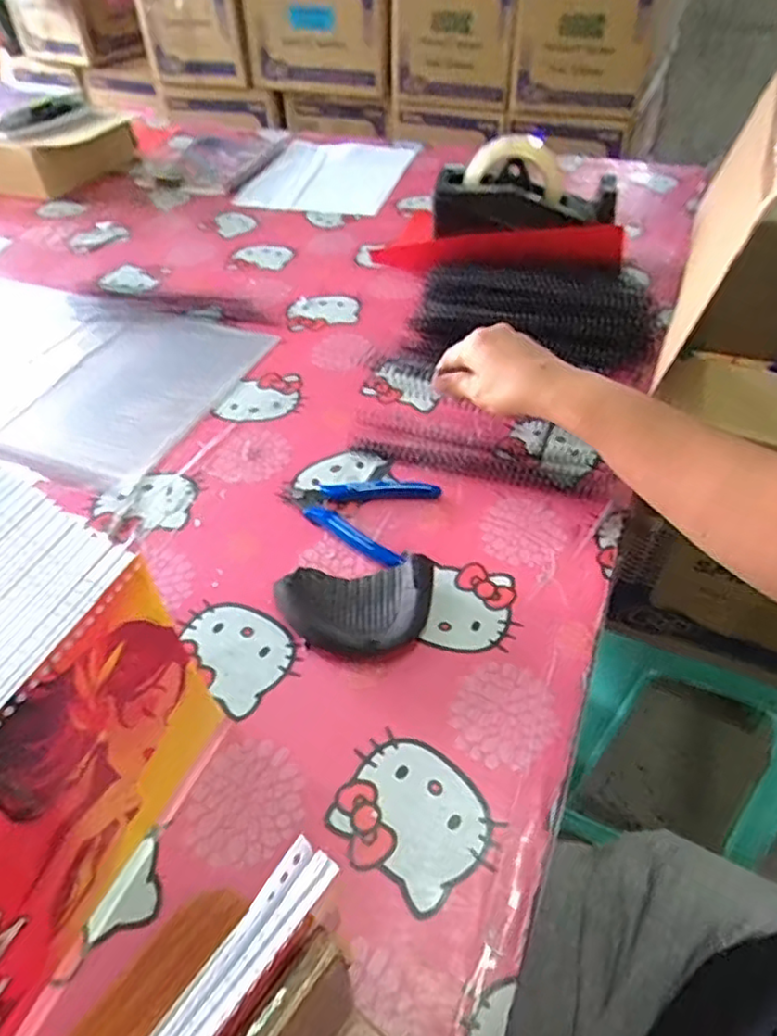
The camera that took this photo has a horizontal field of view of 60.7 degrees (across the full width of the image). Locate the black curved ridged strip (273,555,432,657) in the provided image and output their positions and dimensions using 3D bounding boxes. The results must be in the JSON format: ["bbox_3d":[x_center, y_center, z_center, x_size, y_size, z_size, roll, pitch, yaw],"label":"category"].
[{"bbox_3d":[-0.022,0.059,0.436,0.098,0.028,0.067,2,46,6],"label":"black curved ridged strip"}]

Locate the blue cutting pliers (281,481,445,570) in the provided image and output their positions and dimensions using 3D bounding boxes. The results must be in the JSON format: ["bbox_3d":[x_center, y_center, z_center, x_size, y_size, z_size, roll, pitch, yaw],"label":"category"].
[{"bbox_3d":[-0.029,-0.006,0.510,0.114,0.011,0.082,13,48,16],"label":"blue cutting pliers"}]

